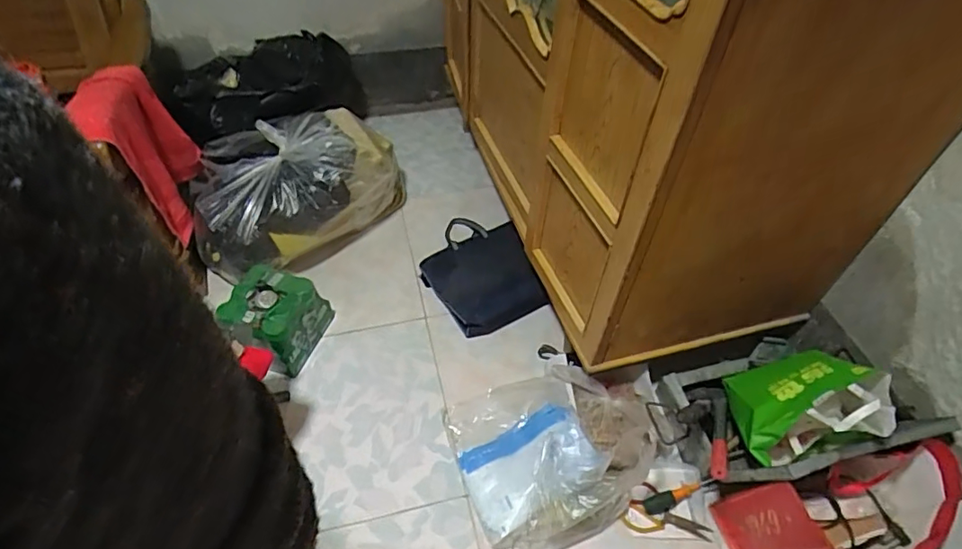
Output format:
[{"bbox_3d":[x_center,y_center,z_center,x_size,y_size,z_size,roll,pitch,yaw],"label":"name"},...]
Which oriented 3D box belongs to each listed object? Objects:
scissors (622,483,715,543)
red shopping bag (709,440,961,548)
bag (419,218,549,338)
[{"bbox_3d":[0.398,0.527,1.169,0.179,0.016,0.099,27,68,9],"label":"scissors"},{"bbox_3d":[0.707,0.468,1.040,0.390,0.294,0.173,-3,50,-4],"label":"red shopping bag"},{"bbox_3d":[-0.013,-0.027,1.575,0.297,0.117,0.399,-19,53,-16],"label":"bag"}]

